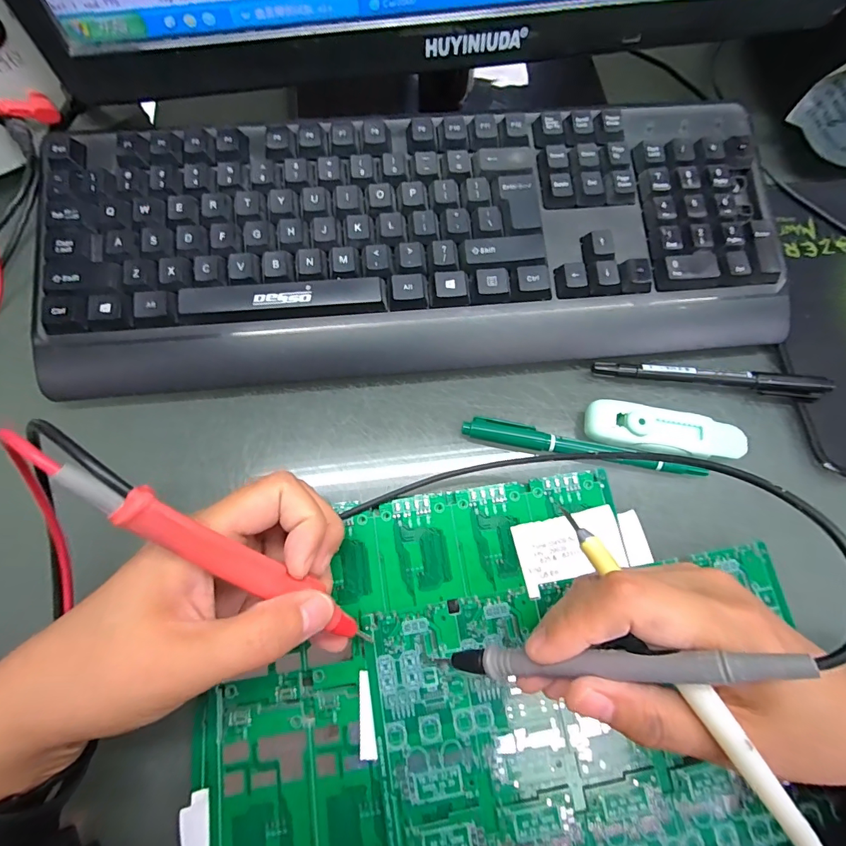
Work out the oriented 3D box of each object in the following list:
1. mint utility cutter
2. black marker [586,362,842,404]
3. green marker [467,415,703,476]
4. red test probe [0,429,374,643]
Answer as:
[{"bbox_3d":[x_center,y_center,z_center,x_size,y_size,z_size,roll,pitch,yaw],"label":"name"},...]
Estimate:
[{"bbox_3d":[0.138,0.006,0.244,0.089,0.019,0.025,9,74,2],"label":"mint utility cutter"},{"bbox_3d":[0.174,-0.028,0.259,0.139,0.012,0.016,5,74,0],"label":"black marker"},{"bbox_3d":[0.091,0.013,0.243,0.135,0.013,0.014,10,74,2],"label":"green marker"},{"bbox_3d":[-0.069,0.052,0.162,0.012,0.015,0.159,-53,125,-14],"label":"red test probe"}]

